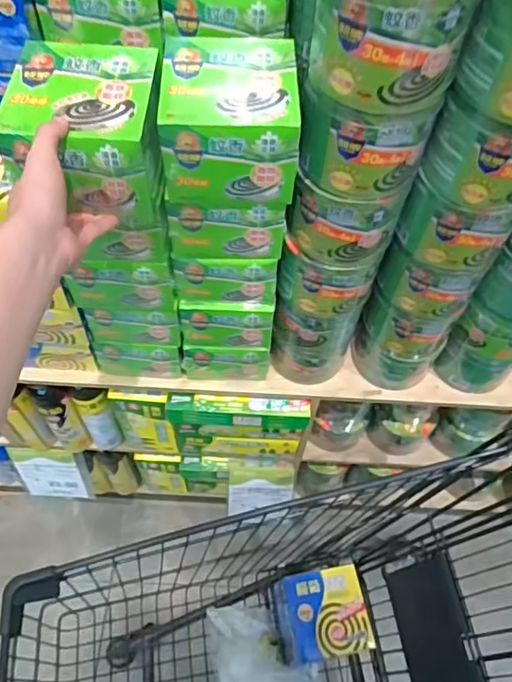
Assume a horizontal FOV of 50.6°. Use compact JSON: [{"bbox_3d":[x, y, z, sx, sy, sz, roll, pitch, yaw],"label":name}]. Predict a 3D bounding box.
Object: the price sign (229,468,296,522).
[{"bbox_3d":[0.011,0.357,1.262,0.149,0.160,0.016,2,27,-2],"label":"price sign"}]

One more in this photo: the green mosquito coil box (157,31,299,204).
[{"bbox_3d":[-0.026,-0.226,0.563,0.130,0.112,0.131,-1,57,-2],"label":"green mosquito coil box"}]

